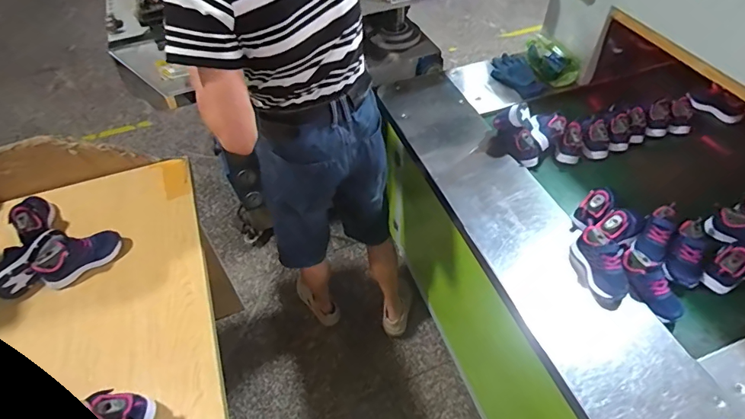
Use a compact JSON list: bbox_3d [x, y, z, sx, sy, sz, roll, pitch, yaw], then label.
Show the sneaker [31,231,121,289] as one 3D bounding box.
[{"bbox_3d":[-0.602,0.093,0.884,0.079,0.079,0.154,28,56,23],"label":"sneaker"}]

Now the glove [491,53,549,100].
[{"bbox_3d":[0.463,-0.431,1.388,0.126,0.030,0.242,-10,50,-6],"label":"glove"}]

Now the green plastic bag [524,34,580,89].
[{"bbox_3d":[0.559,-0.474,1.374,0.097,0.097,0.197,-17,51,-12],"label":"green plastic bag"}]

